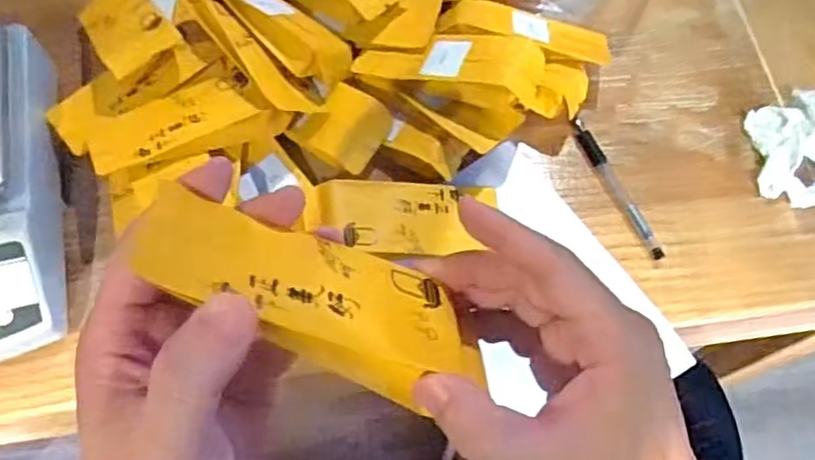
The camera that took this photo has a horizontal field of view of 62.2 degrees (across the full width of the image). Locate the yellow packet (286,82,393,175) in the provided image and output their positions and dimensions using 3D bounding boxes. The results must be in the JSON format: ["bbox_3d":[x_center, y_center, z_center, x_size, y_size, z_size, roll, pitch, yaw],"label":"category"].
[{"bbox_3d":[-0.048,-0.078,0.499,0.061,0.025,0.053,36,70,13],"label":"yellow packet"}]

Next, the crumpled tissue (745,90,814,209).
[{"bbox_3d":[0.311,-0.063,0.522,0.077,0.033,0.092,7,66,1],"label":"crumpled tissue"}]

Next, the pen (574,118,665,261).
[{"bbox_3d":[0.158,-0.033,0.515,0.016,0.009,0.125,-19,68,-10],"label":"pen"}]

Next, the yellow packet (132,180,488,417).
[{"bbox_3d":[-0.031,0.025,0.253,0.132,0.013,0.054,25,38,-17],"label":"yellow packet"}]

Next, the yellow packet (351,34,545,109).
[{"bbox_3d":[0.030,-0.124,0.505,0.139,0.024,0.054,6,65,14],"label":"yellow packet"}]

